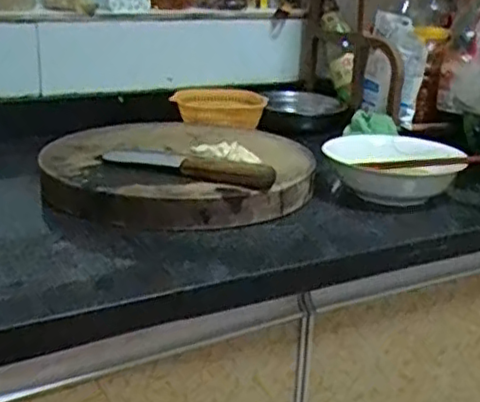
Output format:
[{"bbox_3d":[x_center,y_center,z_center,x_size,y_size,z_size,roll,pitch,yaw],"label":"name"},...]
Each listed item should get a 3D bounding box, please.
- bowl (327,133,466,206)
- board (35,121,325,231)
[{"bbox_3d":[0.191,-0.043,0.827,0.160,0.058,0.158,2,21,-1],"label":"bowl"},{"bbox_3d":[-0.058,-0.052,0.823,0.317,0.064,0.333,2,21,-1],"label":"board"}]

